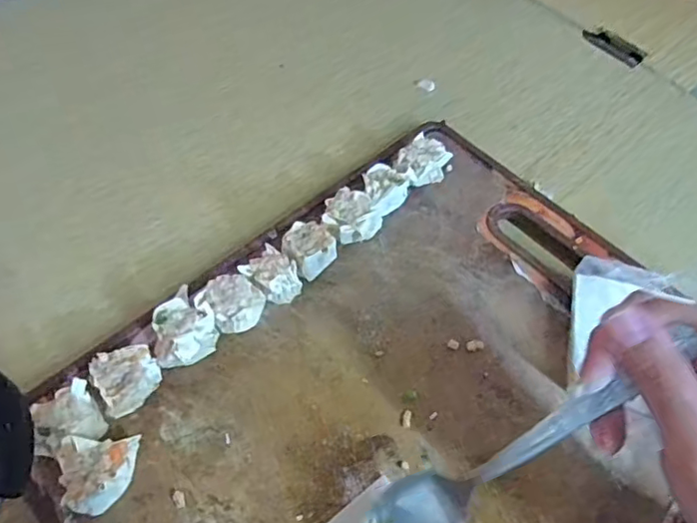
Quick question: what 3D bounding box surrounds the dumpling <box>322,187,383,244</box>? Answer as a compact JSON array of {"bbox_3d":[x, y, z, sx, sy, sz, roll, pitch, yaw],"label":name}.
[{"bbox_3d":[0.003,-0.029,0.391,0.038,0.024,0.032,12,55,4],"label":"dumpling"}]

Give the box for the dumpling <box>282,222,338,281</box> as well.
[{"bbox_3d":[-0.027,-0.008,0.374,0.030,0.024,0.031,32,58,16],"label":"dumpling"}]

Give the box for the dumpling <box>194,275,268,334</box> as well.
[{"bbox_3d":[-0.072,0.027,0.347,0.031,0.024,0.031,3,55,-4],"label":"dumpling"}]

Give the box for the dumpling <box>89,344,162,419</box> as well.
[{"bbox_3d":[-0.122,0.065,0.317,0.032,0.024,0.028,-22,60,-19],"label":"dumpling"}]

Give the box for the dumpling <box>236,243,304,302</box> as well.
[{"bbox_3d":[-0.047,0.010,0.361,0.034,0.022,0.027,34,59,18],"label":"dumpling"}]

